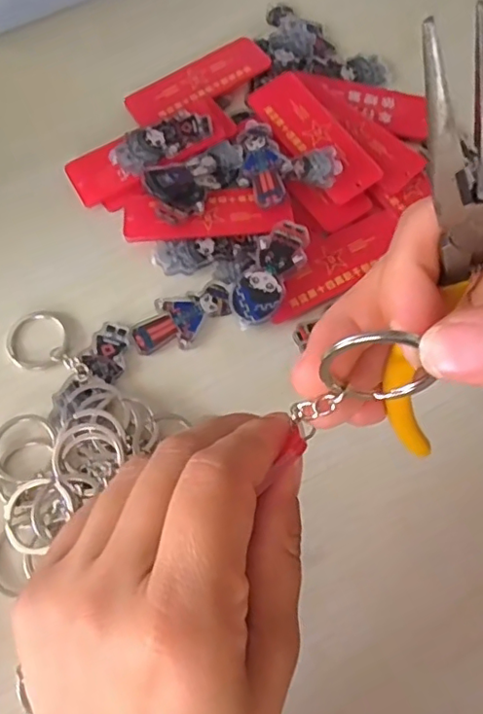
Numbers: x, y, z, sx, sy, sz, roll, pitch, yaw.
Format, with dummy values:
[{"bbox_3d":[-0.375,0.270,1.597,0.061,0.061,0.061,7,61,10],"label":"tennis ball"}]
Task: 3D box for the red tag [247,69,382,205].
[{"bbox_3d":[0.038,-0.119,0.302,0.033,0.004,0.086,-31,72,-9],"label":"red tag"}]

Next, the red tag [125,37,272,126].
[{"bbox_3d":[-0.024,-0.156,0.323,0.083,0.005,0.031,-32,71,-7],"label":"red tag"}]

